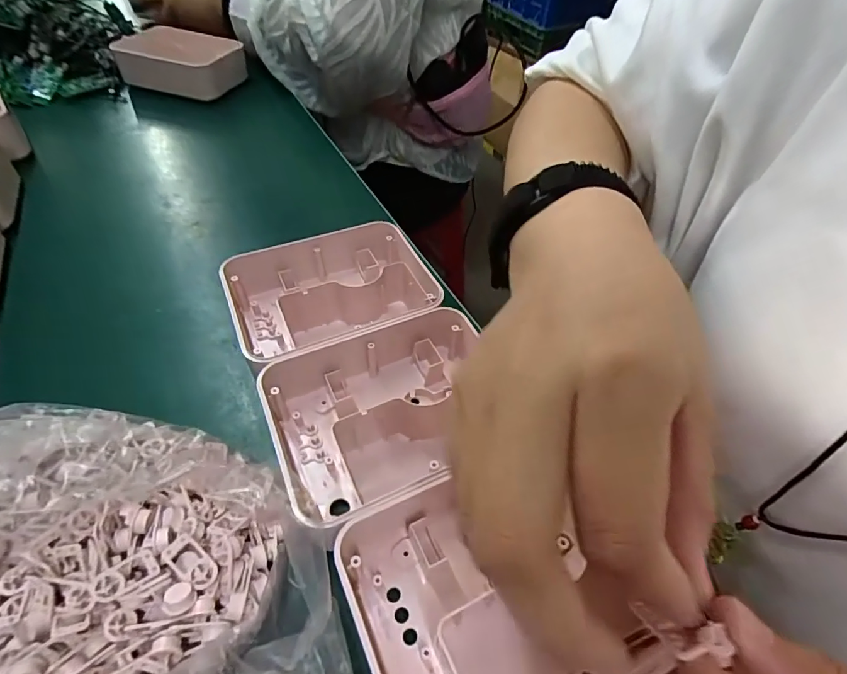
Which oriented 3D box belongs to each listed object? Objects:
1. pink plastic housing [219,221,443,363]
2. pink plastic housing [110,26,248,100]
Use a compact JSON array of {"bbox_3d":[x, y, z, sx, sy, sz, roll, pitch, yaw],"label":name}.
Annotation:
[{"bbox_3d":[-0.058,-0.026,0.303,0.134,0.039,0.096,-19,53,-17],"label":"pink plastic housing"},{"bbox_3d":[-0.298,-0.337,0.548,0.125,0.046,0.091,16,51,11],"label":"pink plastic housing"}]

